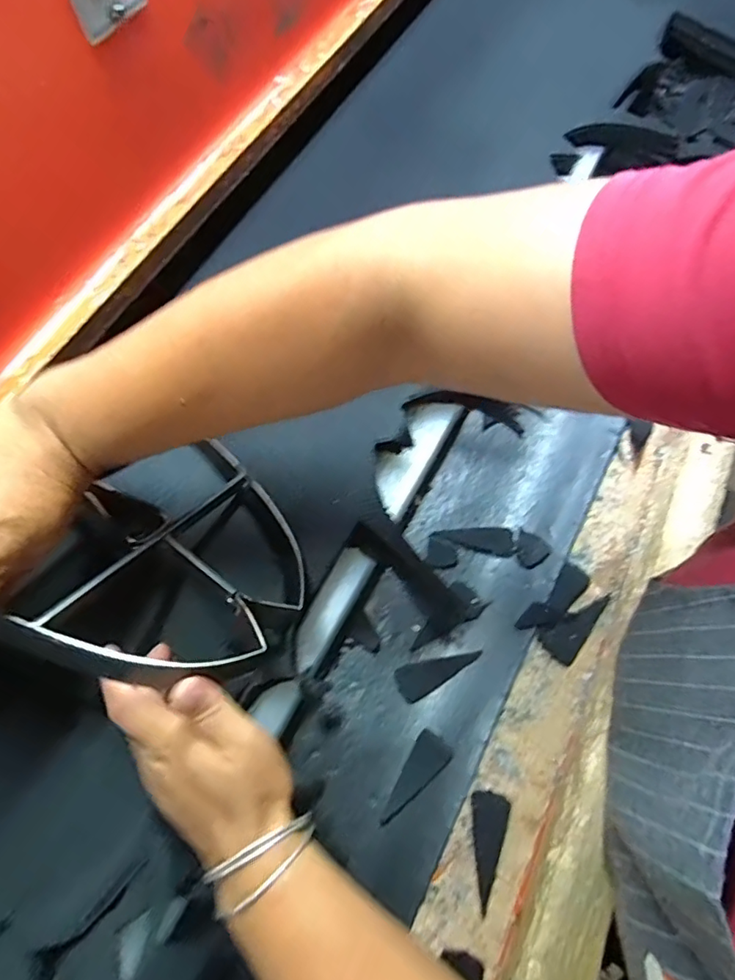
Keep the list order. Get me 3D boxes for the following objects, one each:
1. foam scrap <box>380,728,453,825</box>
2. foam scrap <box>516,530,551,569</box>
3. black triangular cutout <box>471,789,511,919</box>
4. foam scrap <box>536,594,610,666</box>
[{"bbox_3d":[0.036,0.215,0.398,0.026,0.009,0.069,29,70,16],"label":"foam scrap"},{"bbox_3d":[0.143,0.052,0.462,0.026,0.004,0.035,2,57,21],"label":"foam scrap"},{"bbox_3d":[0.079,0.245,0.369,0.026,0.004,0.068,15,66,11],"label":"black triangular cutout"},{"bbox_3d":[0.171,0.112,0.426,0.068,0.005,0.032,-22,65,-7],"label":"foam scrap"}]

